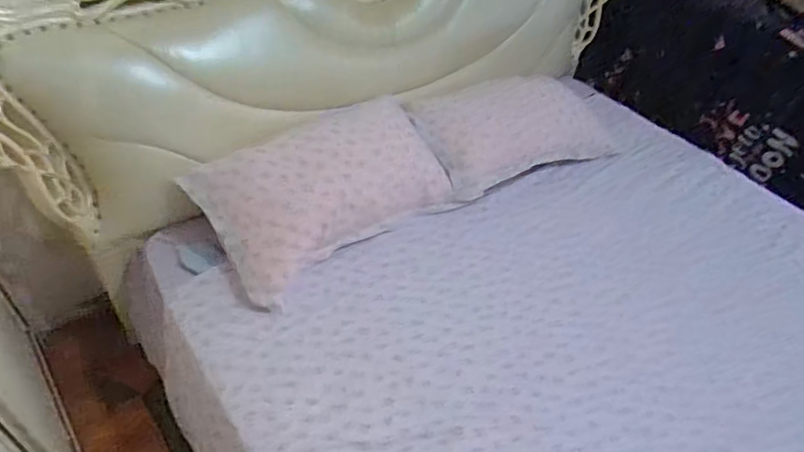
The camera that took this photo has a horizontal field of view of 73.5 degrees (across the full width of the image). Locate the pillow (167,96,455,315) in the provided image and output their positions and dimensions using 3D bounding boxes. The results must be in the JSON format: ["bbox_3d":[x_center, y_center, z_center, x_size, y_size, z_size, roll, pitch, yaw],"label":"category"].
[{"bbox_3d":[-0.188,-0.123,1.435,0.640,0.295,0.348,-27,54,-30],"label":"pillow"}]

